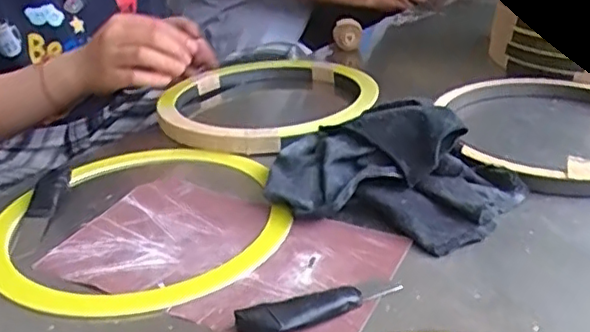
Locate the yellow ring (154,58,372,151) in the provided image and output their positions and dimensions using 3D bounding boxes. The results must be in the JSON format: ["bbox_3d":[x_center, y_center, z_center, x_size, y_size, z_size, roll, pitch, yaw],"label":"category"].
[{"bbox_3d":[-0.025,-0.077,0.666,0.216,0.033,0.245,1,29,6],"label":"yellow ring"}]

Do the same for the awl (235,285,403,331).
[{"bbox_3d":[0.016,0.082,0.369,0.101,0.016,0.020,-15,30,-21],"label":"awl"}]

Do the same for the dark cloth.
[{"bbox_3d":[0.069,-0.001,0.479,0.168,0.057,0.138,20,36,36],"label":"dark cloth"}]

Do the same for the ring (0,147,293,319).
[{"bbox_3d":[-0.119,0.037,0.476,0.213,0.008,0.225,-3,28,1],"label":"ring"}]

